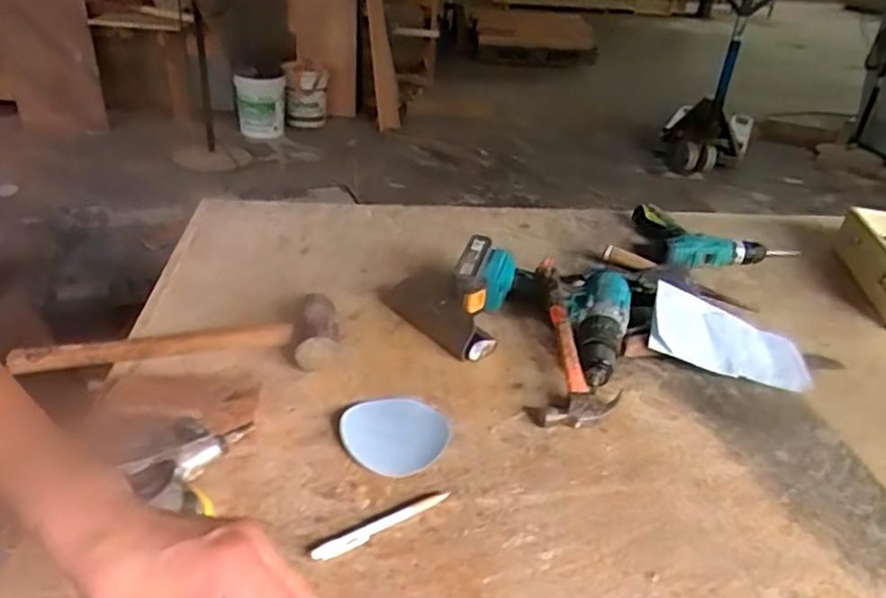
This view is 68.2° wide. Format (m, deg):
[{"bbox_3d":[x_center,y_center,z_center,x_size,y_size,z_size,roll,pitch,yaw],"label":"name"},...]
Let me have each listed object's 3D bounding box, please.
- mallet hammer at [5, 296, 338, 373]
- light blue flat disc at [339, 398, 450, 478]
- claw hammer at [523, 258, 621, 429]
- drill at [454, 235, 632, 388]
[{"bbox_3d":[-0.317,0.044,0.798,0.374,0.053,0.096,0,31,-8],"label":"mallet hammer"},{"bbox_3d":[-0.053,0.143,0.707,0.110,0.010,0.113,4,31,-2],"label":"light blue flat disc"},{"bbox_3d":[0.152,0.043,0.827,0.095,0.031,0.273,4,45,-1],"label":"claw hammer"},{"bbox_3d":[0.120,0.016,0.871,0.234,0.081,0.164,15,32,16],"label":"drill"}]

